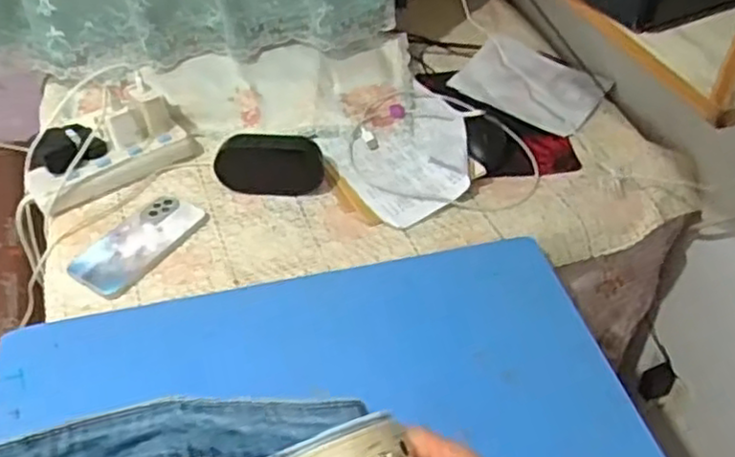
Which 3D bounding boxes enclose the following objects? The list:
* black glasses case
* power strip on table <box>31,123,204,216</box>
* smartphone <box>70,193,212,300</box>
[{"bbox_3d":[-0.125,-0.087,0.918,0.135,0.066,0.035,5,44,4],"label":"black glasses case"},{"bbox_3d":[-0.324,-0.082,0.929,0.220,0.035,0.057,-23,49,-23],"label":"power strip on table"},{"bbox_3d":[-0.272,0.018,0.860,0.083,0.012,0.164,24,48,22],"label":"smartphone"}]

